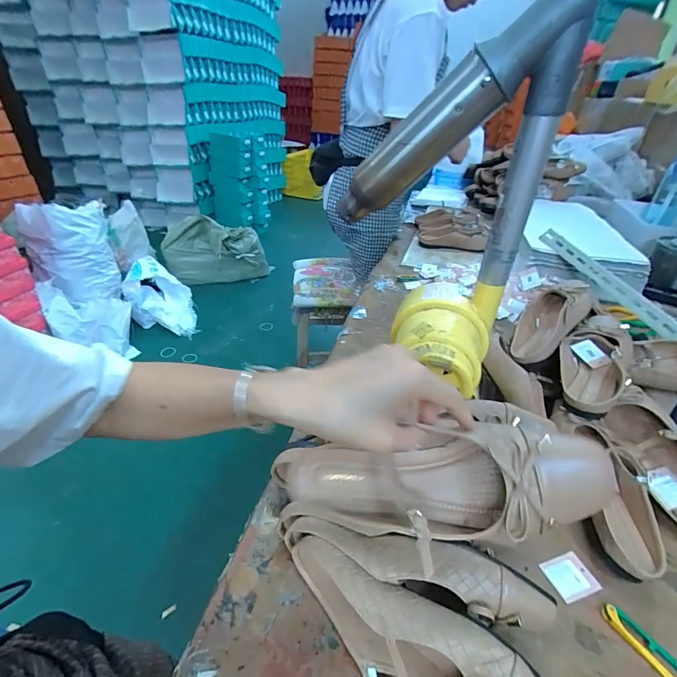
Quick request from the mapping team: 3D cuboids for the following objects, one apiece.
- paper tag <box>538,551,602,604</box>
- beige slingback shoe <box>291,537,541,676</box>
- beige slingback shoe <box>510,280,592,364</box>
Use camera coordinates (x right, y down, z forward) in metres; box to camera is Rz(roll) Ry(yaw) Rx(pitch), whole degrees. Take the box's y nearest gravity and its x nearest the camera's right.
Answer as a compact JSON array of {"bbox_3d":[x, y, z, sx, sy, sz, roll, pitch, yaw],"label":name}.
[{"bbox_3d":[0.251,0.258,0.400,0.051,0.004,0.040,-9,37,-16],"label":"paper tag"},{"bbox_3d":[0.058,0.257,0.309,0.233,0.082,0.060,17,37,19],"label":"beige slingback shoe"},{"bbox_3d":[0.351,-0.030,0.617,0.084,0.077,0.199,28,42,31],"label":"beige slingback shoe"}]

